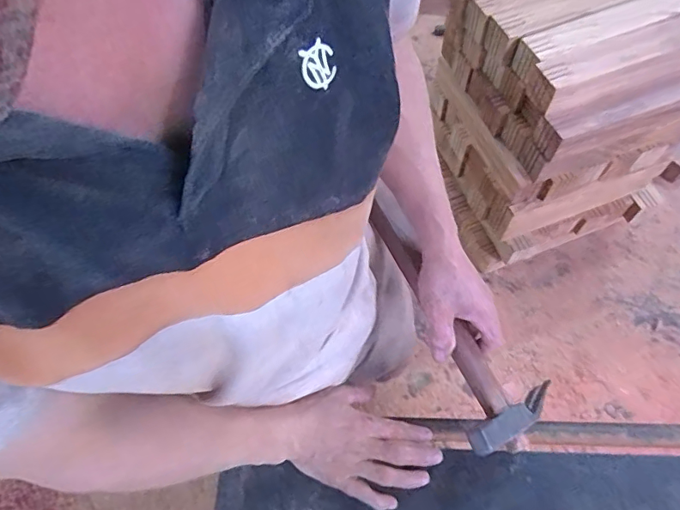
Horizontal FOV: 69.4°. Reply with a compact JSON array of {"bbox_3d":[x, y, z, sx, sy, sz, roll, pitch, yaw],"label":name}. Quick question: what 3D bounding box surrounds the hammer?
[{"bbox_3d":[0.123,0.077,0.558,0.102,0.057,0.292,-27,75,-11],"label":"hammer"}]

